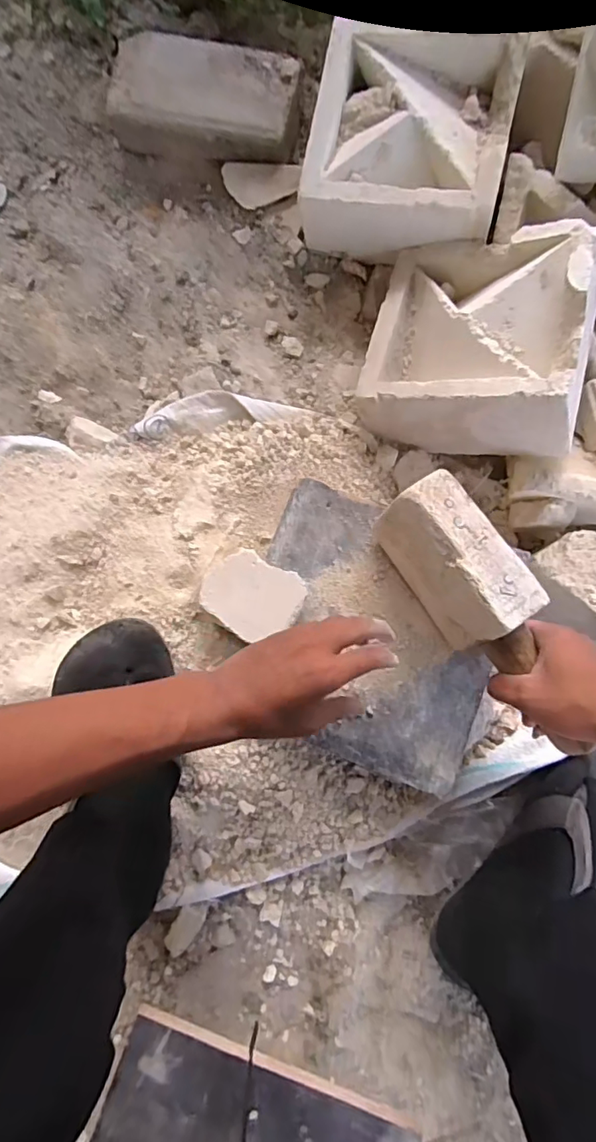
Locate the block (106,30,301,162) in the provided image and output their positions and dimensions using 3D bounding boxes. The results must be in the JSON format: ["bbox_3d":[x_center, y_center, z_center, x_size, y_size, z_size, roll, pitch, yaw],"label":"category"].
[{"bbox_3d":[-0.108,-0.552,0.627,0.218,0.069,0.115,11,85,3],"label":"block"}]

